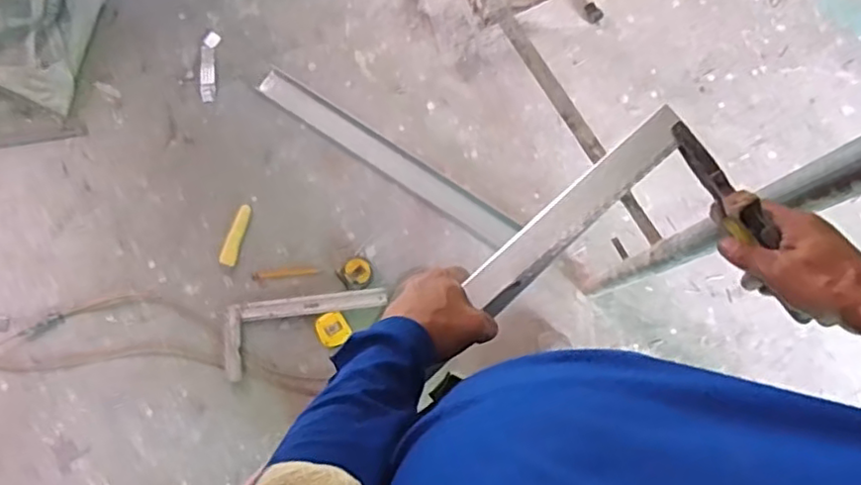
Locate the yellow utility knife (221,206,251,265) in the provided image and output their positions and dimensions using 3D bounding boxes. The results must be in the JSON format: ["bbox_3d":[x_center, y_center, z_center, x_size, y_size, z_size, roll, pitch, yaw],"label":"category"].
[{"bbox_3d":[-0.425,-0.016,1.390,0.033,0.009,0.138,13,80,4],"label":"yellow utility knife"}]

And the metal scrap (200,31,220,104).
[{"bbox_3d":[-0.512,-0.404,1.468,0.039,0.009,0.168,1,79,1],"label":"metal scrap"}]

